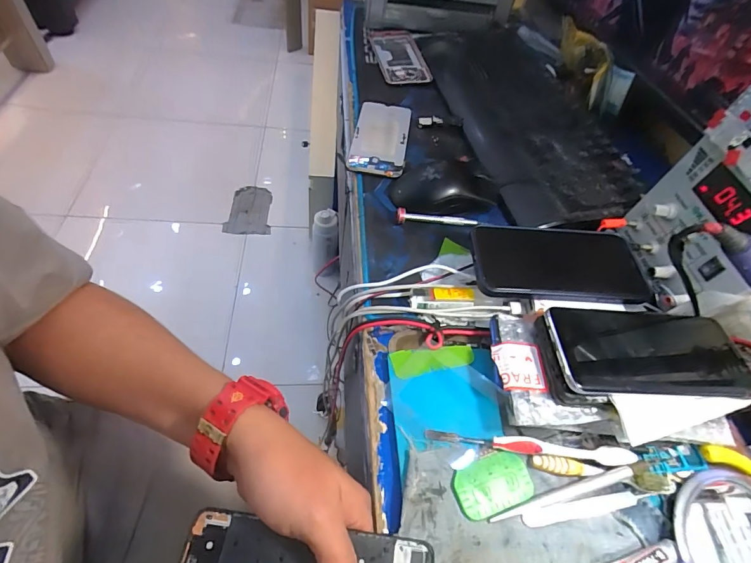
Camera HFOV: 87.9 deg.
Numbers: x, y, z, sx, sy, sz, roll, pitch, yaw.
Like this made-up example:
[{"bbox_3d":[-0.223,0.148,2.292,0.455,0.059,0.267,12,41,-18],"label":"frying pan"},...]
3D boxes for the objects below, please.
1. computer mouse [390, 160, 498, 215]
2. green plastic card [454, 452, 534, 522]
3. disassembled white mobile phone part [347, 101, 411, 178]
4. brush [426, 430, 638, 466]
[{"bbox_3d":[0.080,-0.107,0.443,0.119,0.033,0.057,2,55,-7],"label":"computer mouse"},{"bbox_3d":[0.086,0.146,0.283,0.058,0.004,0.035,-13,58,-17],"label":"green plastic card"},{"bbox_3d":[0.007,-0.197,0.514,0.070,0.012,0.158,10,54,-2],"label":"disassembled white mobile phone part"},{"bbox_3d":[0.118,0.124,0.295,0.155,0.011,0.012,9,54,-2],"label":"brush"}]

